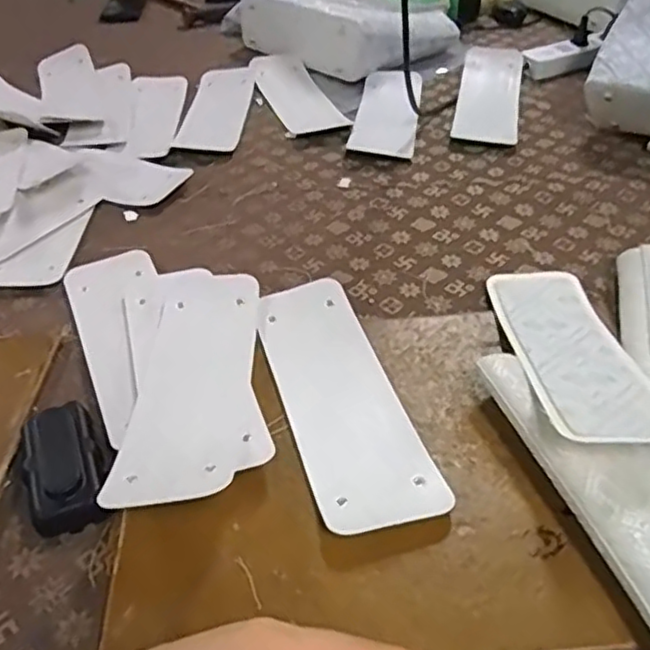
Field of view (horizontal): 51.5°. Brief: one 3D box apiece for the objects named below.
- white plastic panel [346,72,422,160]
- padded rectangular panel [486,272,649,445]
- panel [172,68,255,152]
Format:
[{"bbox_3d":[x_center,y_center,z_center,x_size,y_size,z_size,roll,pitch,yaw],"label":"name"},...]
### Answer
[{"bbox_3d":[0.088,-0.304,0.954,0.084,0.018,0.246,5,41,7],"label":"white plastic panel"},{"bbox_3d":[0.191,0.014,0.529,0.083,0.013,0.268,1,25,2],"label":"padded rectangular panel"},{"bbox_3d":[-0.155,-0.317,0.977,0.081,0.011,0.257,1,41,2],"label":"panel"}]

